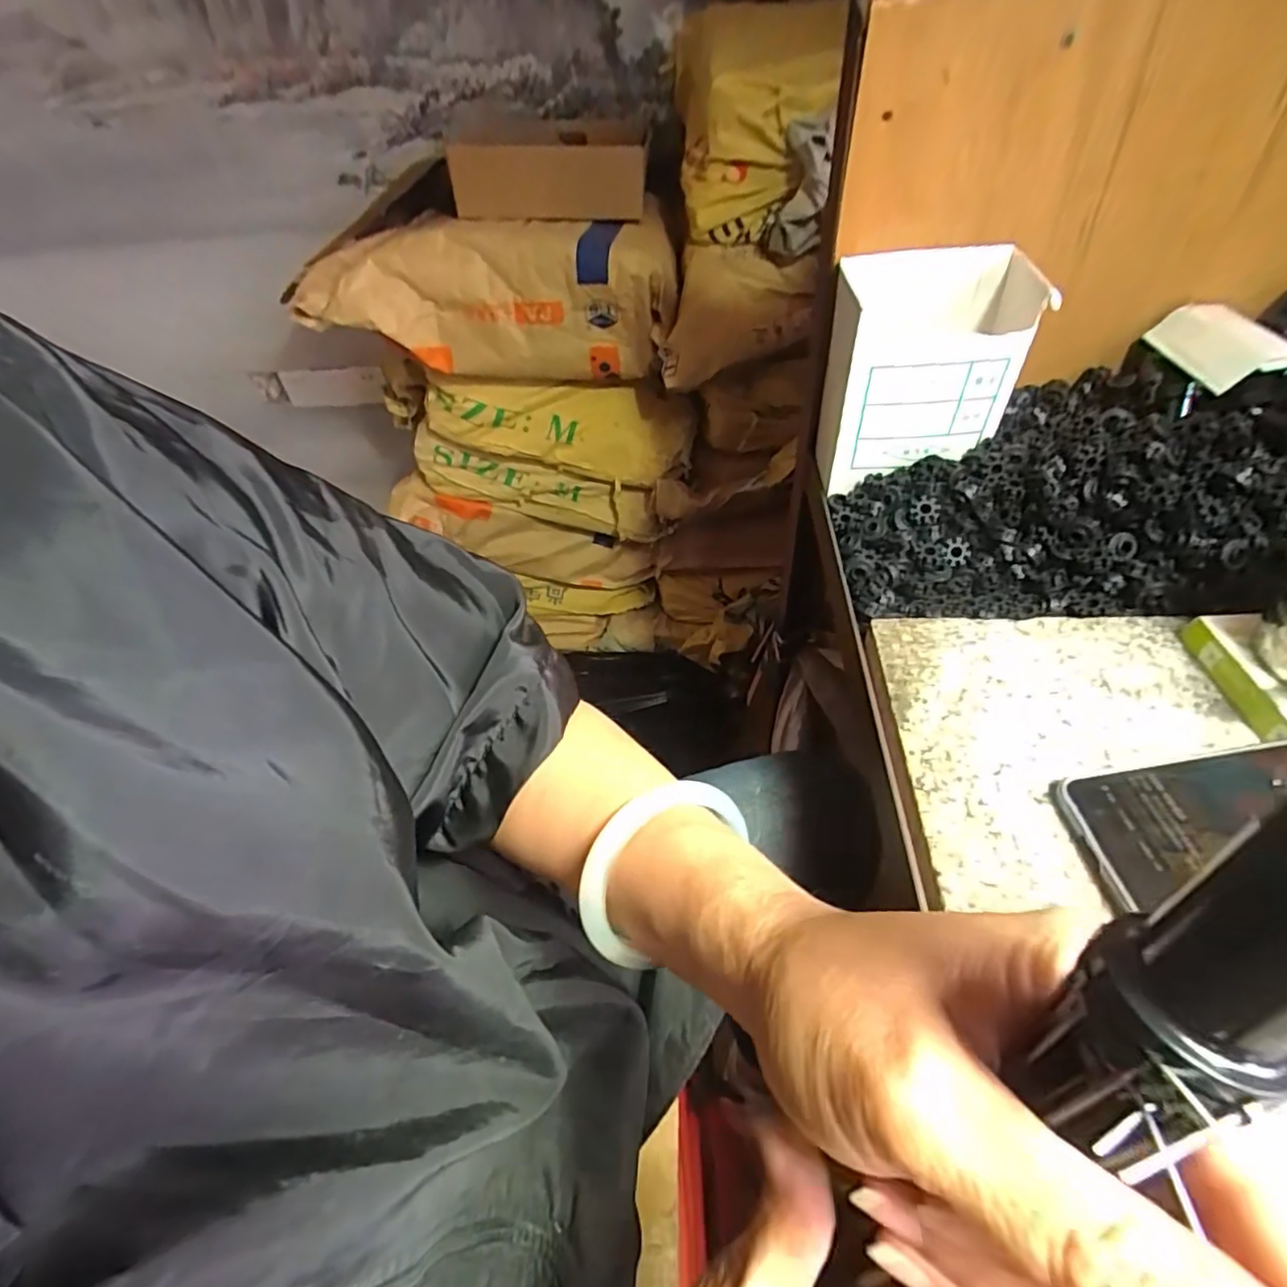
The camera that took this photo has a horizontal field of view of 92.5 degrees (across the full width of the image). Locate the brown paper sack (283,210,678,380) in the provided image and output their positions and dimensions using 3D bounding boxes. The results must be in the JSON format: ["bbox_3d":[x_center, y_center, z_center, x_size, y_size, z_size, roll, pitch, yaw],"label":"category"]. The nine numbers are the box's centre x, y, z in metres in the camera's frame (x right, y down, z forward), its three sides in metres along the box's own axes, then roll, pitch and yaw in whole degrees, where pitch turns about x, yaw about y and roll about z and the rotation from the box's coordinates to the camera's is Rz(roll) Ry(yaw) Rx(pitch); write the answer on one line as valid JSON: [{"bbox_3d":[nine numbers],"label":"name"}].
[{"bbox_3d":[-0.221,-0.506,0.911,0.526,0.186,0.182,1,47,7],"label":"brown paper sack"}]

